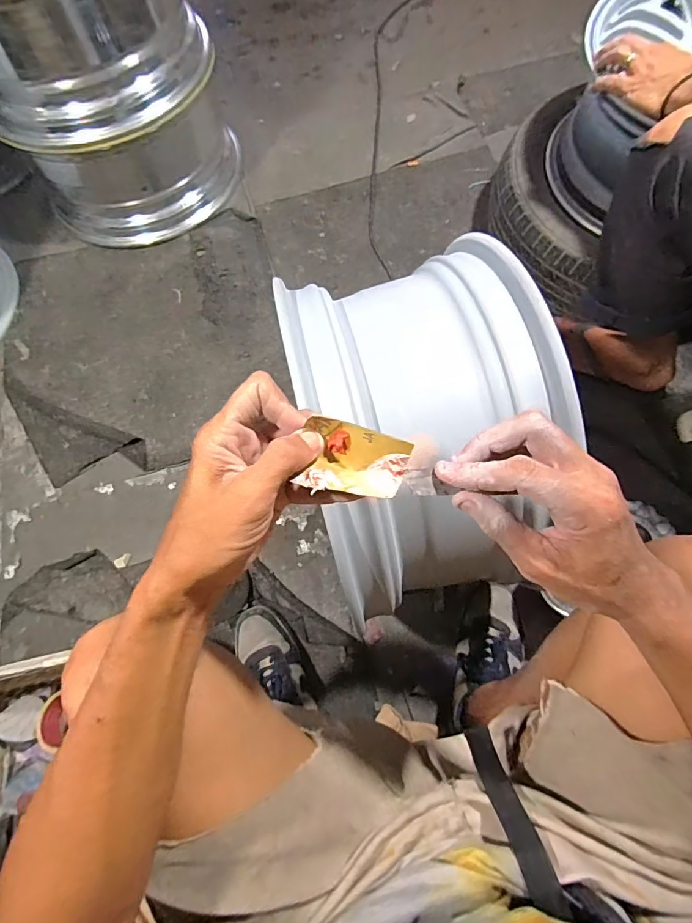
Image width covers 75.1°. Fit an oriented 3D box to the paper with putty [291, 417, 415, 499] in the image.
[{"bbox_3d":[0.005,0.002,0.263,0.059,0.019,0.042,13,72,6],"label":"paper with putty"}]

